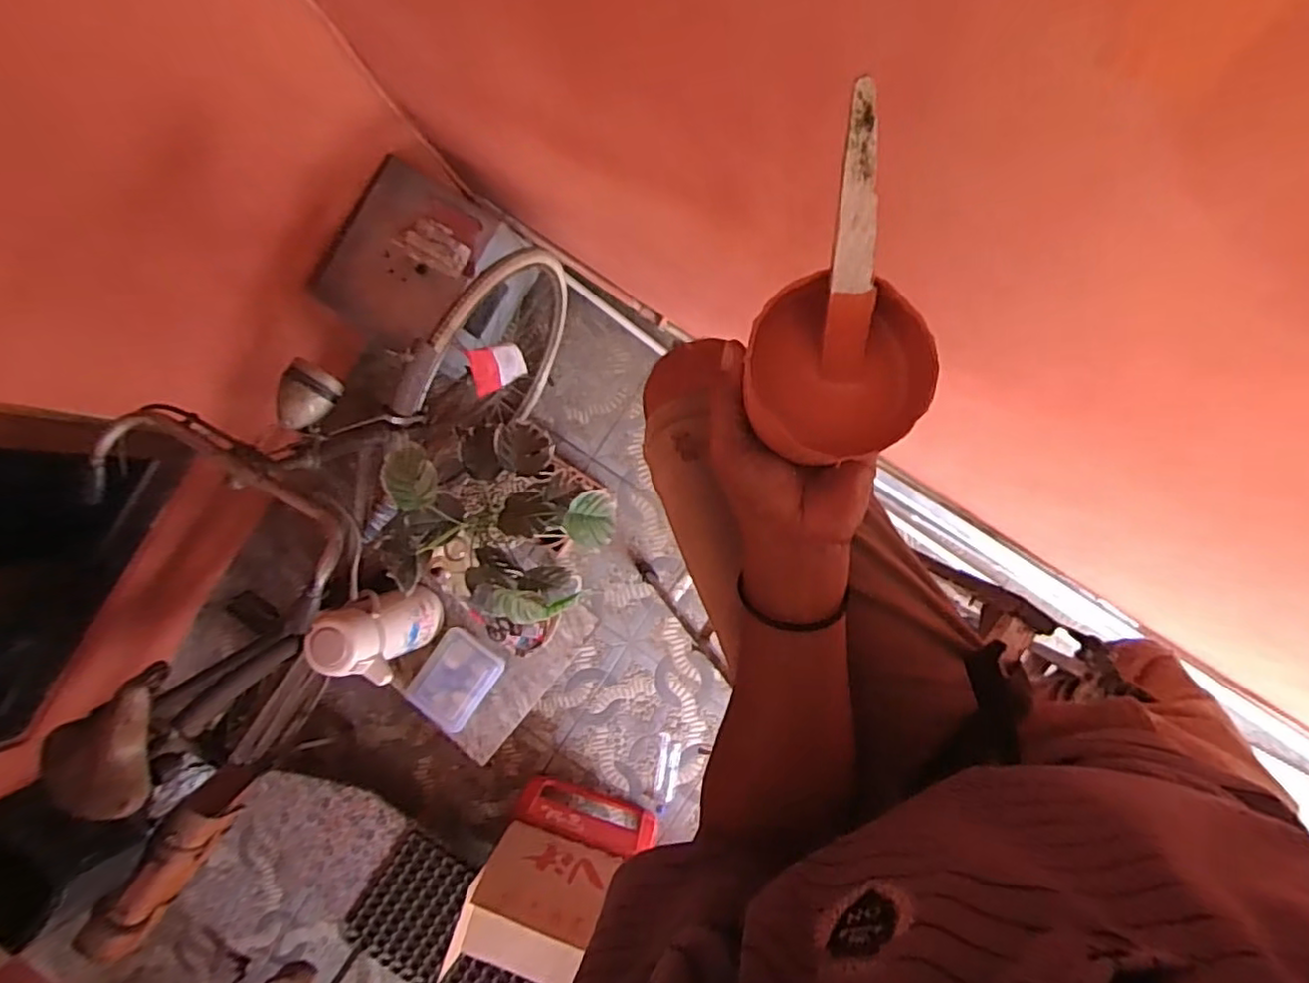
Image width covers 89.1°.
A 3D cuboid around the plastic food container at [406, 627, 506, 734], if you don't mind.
[{"bbox_3d":[-0.518,0.490,1.716,0.177,0.054,0.238,35,92,5],"label":"plastic food container"}]

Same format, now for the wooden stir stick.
[{"bbox_3d":[0.087,-0.104,0.291,0.021,0.135,0.005,-7,47,5],"label":"wooden stir stick"}]

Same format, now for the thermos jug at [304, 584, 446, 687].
[{"bbox_3d":[-0.646,0.325,1.558,0.169,0.349,0.184,-2,89,6],"label":"thermos jug"}]

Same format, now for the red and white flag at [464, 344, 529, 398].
[{"bbox_3d":[-0.353,-0.292,1.533,0.027,0.130,0.163,28,47,22],"label":"red and white flag"}]

